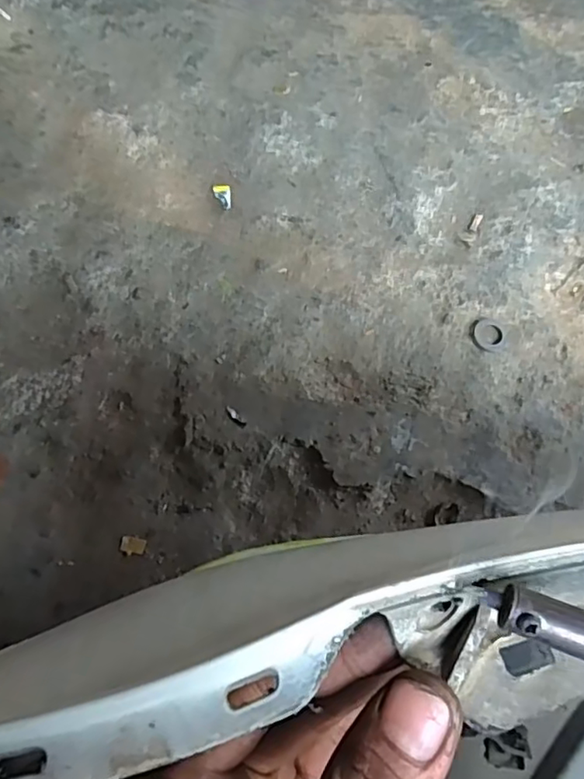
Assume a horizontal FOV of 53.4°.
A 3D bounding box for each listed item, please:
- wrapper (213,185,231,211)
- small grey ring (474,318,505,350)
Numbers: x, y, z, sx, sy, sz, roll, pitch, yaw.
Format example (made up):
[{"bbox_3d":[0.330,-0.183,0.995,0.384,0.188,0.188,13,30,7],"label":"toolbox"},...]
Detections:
[{"bbox_3d":[-0.103,-0.283,0.857,0.025,0.006,0.053,-5,67,-2],"label":"wrapper"},{"bbox_3d":[0.249,-0.070,0.733,0.040,0.004,0.042,0,67,0],"label":"small grey ring"}]

